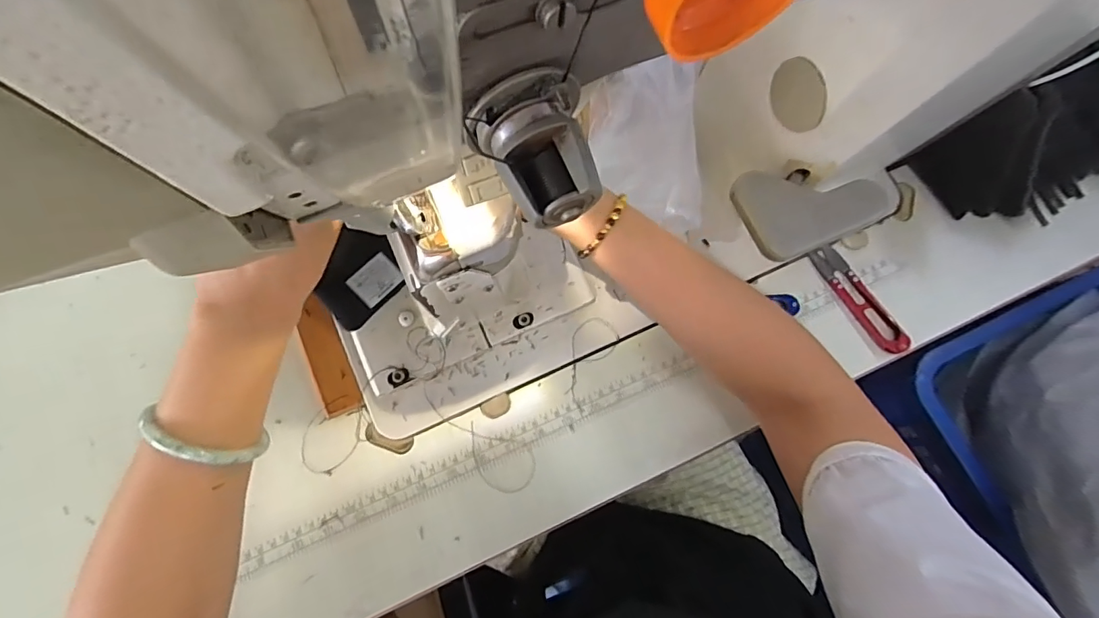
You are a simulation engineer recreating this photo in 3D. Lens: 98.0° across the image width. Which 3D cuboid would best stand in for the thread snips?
[{"bbox_3d":[0.271,-0.011,0.416,0.028,0.014,0.107,-25,72,-7],"label":"thread snips"}]

